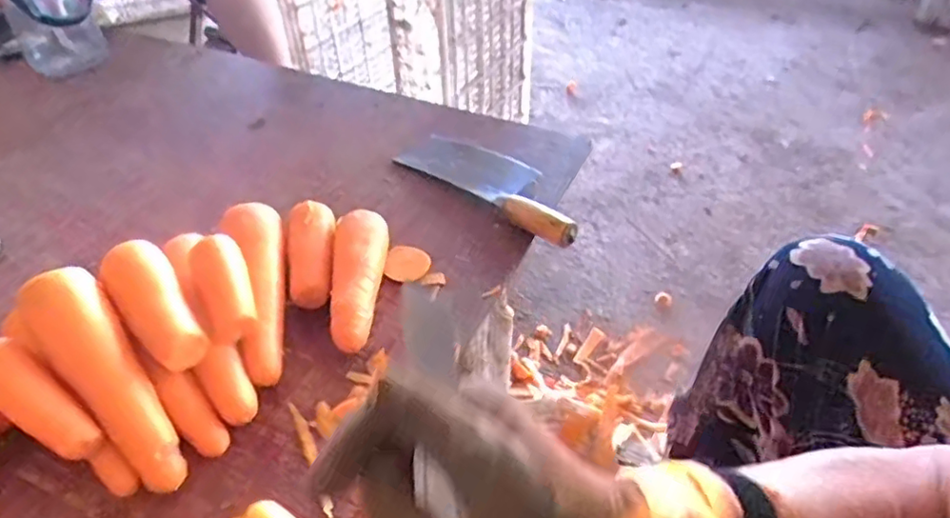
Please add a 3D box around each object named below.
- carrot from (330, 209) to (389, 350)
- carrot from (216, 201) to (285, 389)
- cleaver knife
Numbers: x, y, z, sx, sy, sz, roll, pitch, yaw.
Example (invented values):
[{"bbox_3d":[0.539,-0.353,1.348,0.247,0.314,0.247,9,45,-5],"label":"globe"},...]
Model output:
[{"bbox_3d":[-0.112,0.016,0.611,0.056,0.049,0.178,-6,44,-5],"label":"carrot"},{"bbox_3d":[-0.204,0.029,0.585,0.057,0.063,0.192,-11,45,-11],"label":"carrot"},{"bbox_3d":[0.025,-0.102,0.726,0.269,0.031,0.087,34,53,31],"label":"cleaver knife"}]

